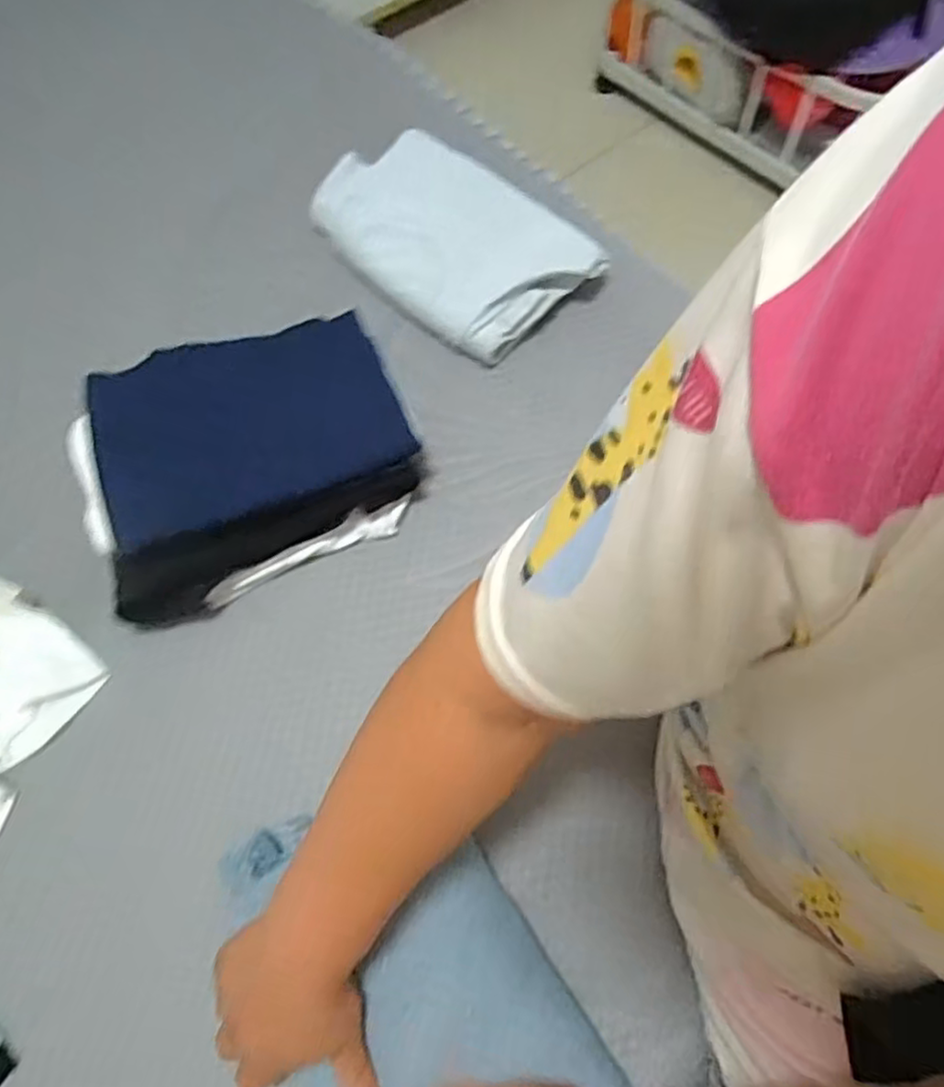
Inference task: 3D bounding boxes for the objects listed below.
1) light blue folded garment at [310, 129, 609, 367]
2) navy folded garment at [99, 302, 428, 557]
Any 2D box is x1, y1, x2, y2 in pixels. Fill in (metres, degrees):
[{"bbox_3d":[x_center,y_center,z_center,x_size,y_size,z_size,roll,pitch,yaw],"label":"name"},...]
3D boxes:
[{"bbox_3d":[-0.028,-0.312,0.693,0.295,0.058,0.161,39,73,17],"label":"light blue folded garment"},{"bbox_3d":[-0.195,-0.109,0.583,0.250,0.026,0.168,-18,66,-5],"label":"navy folded garment"}]

